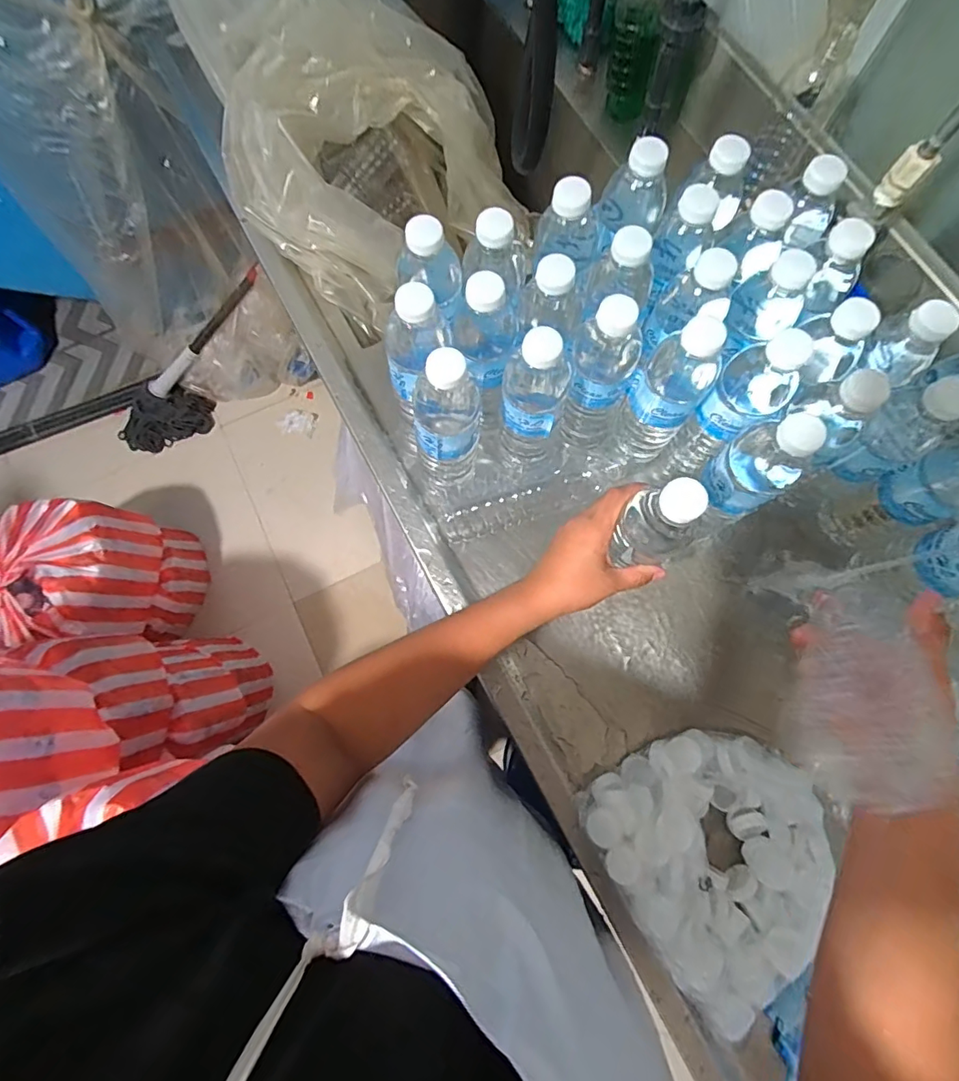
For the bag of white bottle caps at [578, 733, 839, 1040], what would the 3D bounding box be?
[{"bbox_3d":[0.226,0.285,0.462,0.200,0.041,0.214,-32,79,-8],"label":"bag of white bottle caps"}]

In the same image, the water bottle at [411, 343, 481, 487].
[{"bbox_3d":[-0.031,-0.110,0.474,0.059,0.197,0.068,-3,76,-2],"label":"water bottle"}]

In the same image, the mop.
[{"bbox_3d":[-0.796,-0.489,1.436,0.165,0.119,0.658,47,109,10],"label":"mop"}]

